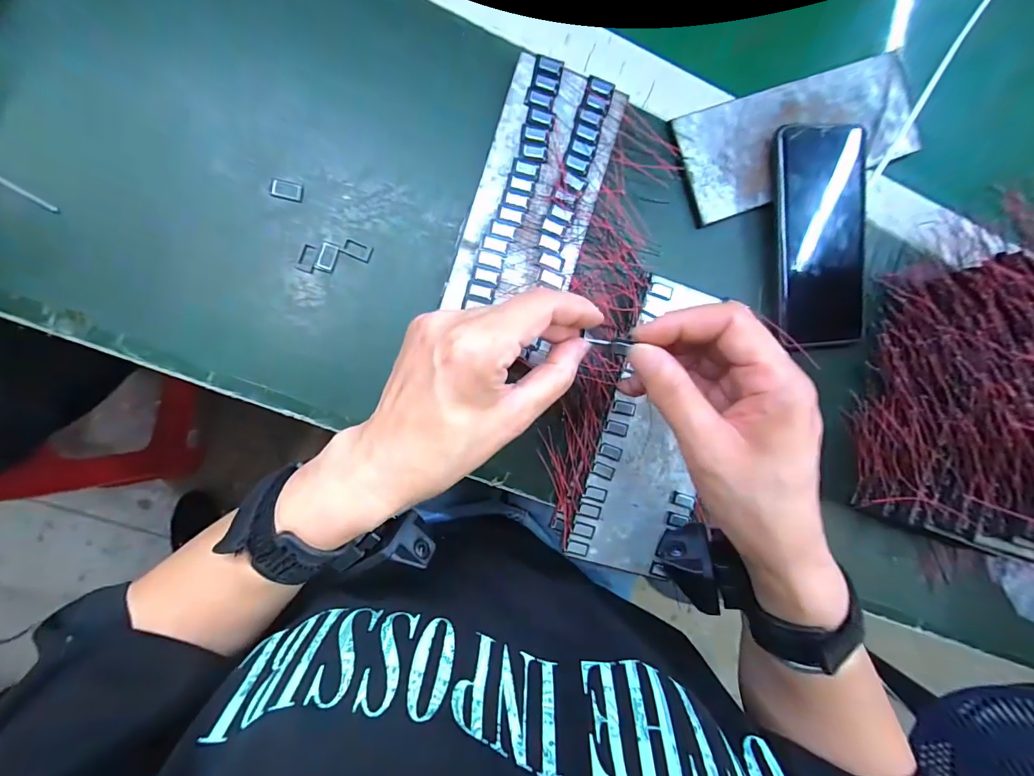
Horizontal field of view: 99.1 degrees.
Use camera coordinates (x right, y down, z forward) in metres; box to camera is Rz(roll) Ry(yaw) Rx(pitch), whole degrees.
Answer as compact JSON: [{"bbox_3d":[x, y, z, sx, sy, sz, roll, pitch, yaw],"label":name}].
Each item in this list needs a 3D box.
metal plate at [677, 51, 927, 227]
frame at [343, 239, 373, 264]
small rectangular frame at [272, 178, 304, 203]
[{"bbox_3d":[0.223,-0.198,0.344,0.206,0.010,0.081,-21,93,-5],"label":"metal plate"},{"bbox_3d":[-0.110,-0.095,0.305,0.019,0.004,0.012,20,89,-9],"label":"frame"},{"bbox_3d":[-0.155,-0.133,0.298,0.019,0.004,0.012,9,91,-13],"label":"small rectangular frame"}]

